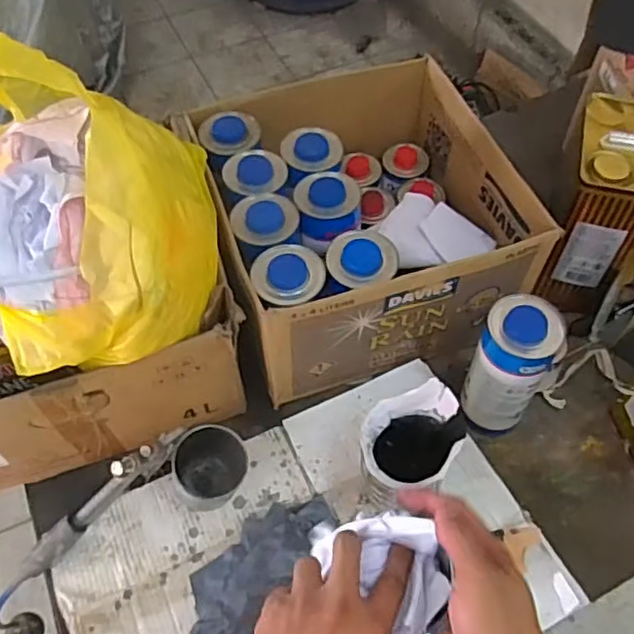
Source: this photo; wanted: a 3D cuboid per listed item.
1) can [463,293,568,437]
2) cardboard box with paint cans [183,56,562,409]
[{"bbox_3d":[0.226,0.062,0.767,0.085,0.195,0.079,28,61,18],"label":"can"},{"bbox_3d":[0.053,-0.140,0.893,0.380,0.197,0.392,-15,57,-9],"label":"cardboard box with paint cans"}]

